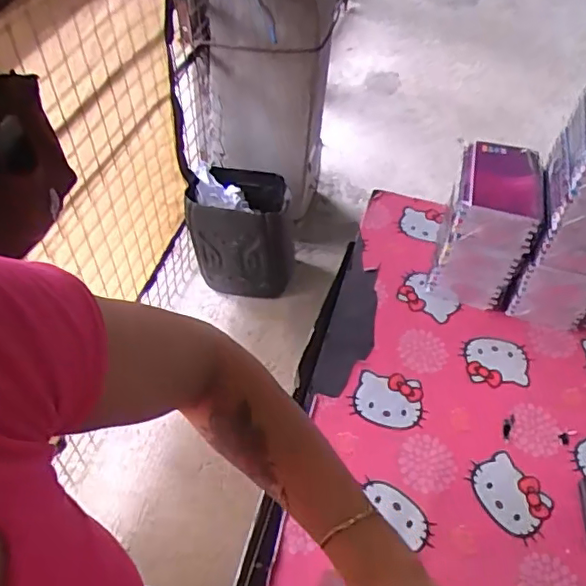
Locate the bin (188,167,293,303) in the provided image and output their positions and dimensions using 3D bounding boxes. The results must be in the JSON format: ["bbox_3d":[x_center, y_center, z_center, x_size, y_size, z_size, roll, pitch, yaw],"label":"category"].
[{"bbox_3d":[-0.155,-0.163,1.827,0.317,0.370,0.276,6,50,0],"label":"bin"}]

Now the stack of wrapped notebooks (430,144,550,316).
[{"bbox_3d":[0.250,-0.085,0.757,0.099,0.197,0.119,15,50,8],"label":"stack of wrapped notebooks"}]

